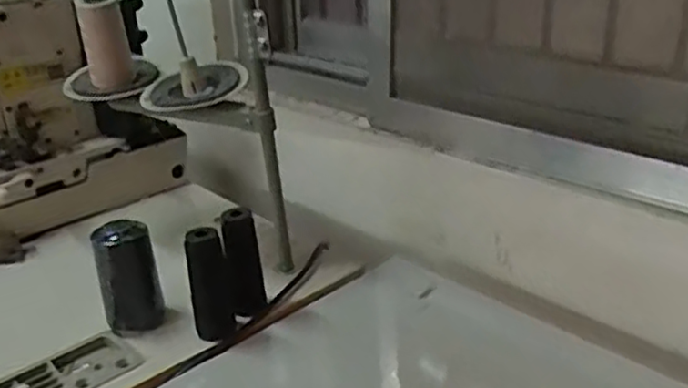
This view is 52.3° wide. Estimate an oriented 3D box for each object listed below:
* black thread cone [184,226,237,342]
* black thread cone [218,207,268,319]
[{"bbox_3d":[-0.143,0.094,0.750,0.043,0.138,0.046,-8,24,-13],"label":"black thread cone"},{"bbox_3d":[-0.110,0.079,0.774,0.039,0.124,0.037,-4,24,-4],"label":"black thread cone"}]

